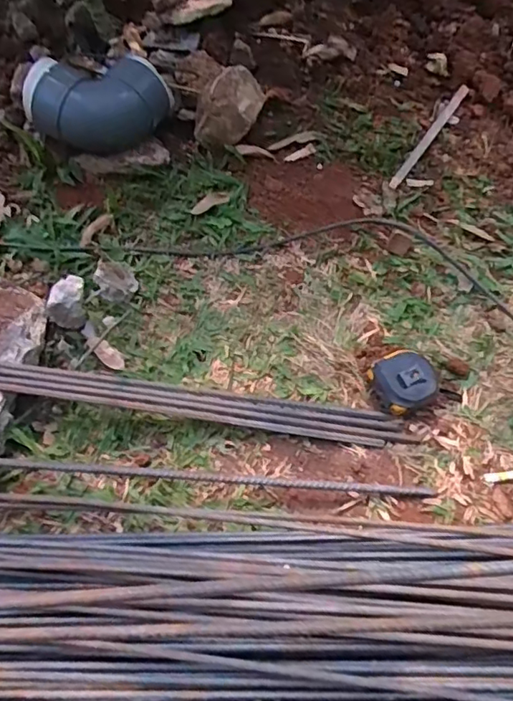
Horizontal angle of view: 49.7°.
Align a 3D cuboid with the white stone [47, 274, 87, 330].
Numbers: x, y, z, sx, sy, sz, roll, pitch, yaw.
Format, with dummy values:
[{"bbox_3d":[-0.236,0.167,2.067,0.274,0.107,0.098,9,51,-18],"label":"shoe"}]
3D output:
[{"bbox_3d":[-0.281,-0.067,0.835,0.062,0.069,0.060,-21,53,-10],"label":"white stone"}]

